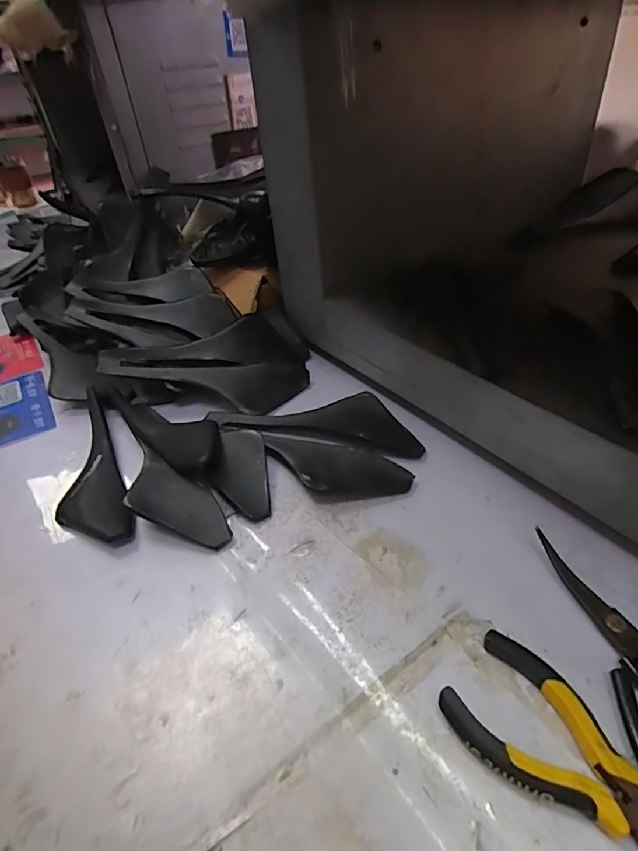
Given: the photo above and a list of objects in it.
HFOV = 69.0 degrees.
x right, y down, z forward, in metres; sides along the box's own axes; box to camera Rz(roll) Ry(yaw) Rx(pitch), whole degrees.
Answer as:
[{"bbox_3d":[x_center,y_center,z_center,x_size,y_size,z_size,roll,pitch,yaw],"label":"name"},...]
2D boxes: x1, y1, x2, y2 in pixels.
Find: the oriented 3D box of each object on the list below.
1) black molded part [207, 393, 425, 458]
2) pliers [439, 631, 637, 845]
[{"bbox_3d":[-0.005,-0.009,0.471,0.214,0.016,0.073,8,40,16],"label":"black molded part"},{"bbox_3d":[0.142,0.181,0.242,0.067,0.016,0.151,-33,46,-30],"label":"pliers"}]

